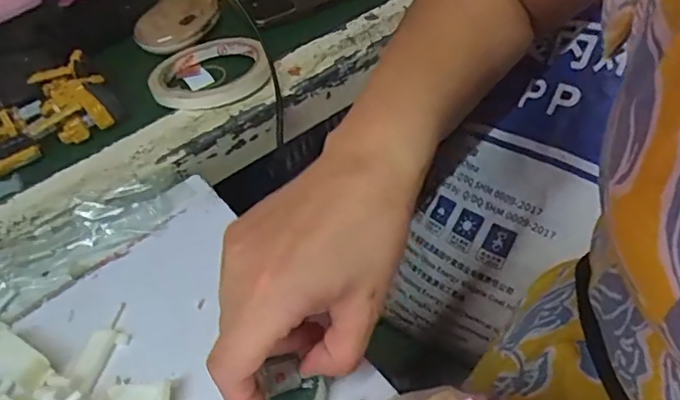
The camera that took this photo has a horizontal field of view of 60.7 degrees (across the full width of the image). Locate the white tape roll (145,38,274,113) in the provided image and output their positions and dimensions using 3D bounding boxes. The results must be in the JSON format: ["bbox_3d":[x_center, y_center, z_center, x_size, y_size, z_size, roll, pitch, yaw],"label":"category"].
[{"bbox_3d":[-0.107,-0.107,0.468,0.093,0.015,0.095,-2,49,2],"label":"white tape roll"}]

